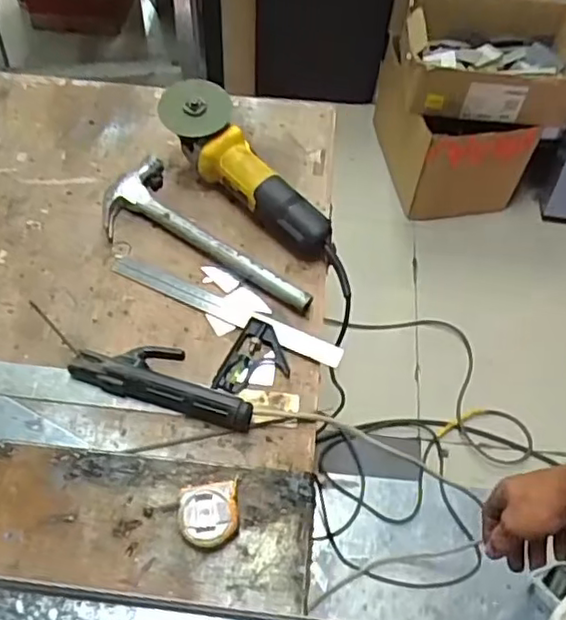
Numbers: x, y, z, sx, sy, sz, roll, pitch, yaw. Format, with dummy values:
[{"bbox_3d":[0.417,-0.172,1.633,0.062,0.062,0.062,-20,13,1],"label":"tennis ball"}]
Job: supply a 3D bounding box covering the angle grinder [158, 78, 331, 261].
[{"bbox_3d":[-0.040,-0.186,0.812,0.099,0.105,0.277,-39,67,-22],"label":"angle grinder"}]

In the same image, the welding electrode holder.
[{"bbox_3d":[-0.164,0.062,0.708,0.280,0.032,0.072,19,60,9],"label":"welding electrode holder"}]

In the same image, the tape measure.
[{"bbox_3d":[-0.072,0.200,0.620,0.057,0.037,0.056,-3,59,-4],"label":"tape measure"}]

